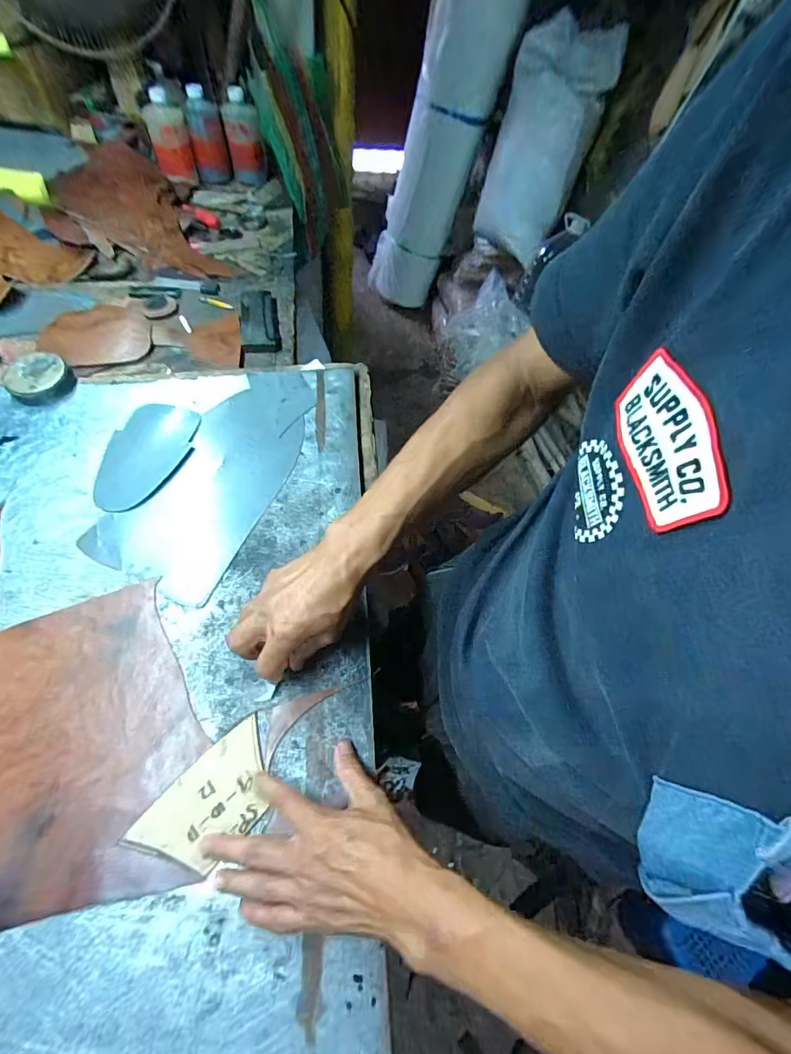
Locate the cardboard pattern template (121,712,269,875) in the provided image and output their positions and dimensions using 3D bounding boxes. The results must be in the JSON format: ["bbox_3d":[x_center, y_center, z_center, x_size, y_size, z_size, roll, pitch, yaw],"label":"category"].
[{"bbox_3d":[-0.153,0.232,0.380,0.072,0.004,0.119,39,64,18],"label":"cardboard pattern template"}]

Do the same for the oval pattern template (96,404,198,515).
[{"bbox_3d":[-0.312,-0.090,0.564,0.102,0.009,0.162,3,61,2],"label":"oval pattern template"}]

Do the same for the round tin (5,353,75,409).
[{"bbox_3d":[-0.477,-0.198,0.599,0.078,0.035,0.075,2,58,-3],"label":"round tin"}]

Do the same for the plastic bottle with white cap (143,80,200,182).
[{"bbox_3d":[-0.464,-0.800,0.921,0.071,0.151,0.076,-23,63,-17],"label":"plastic bottle with white cap"}]

